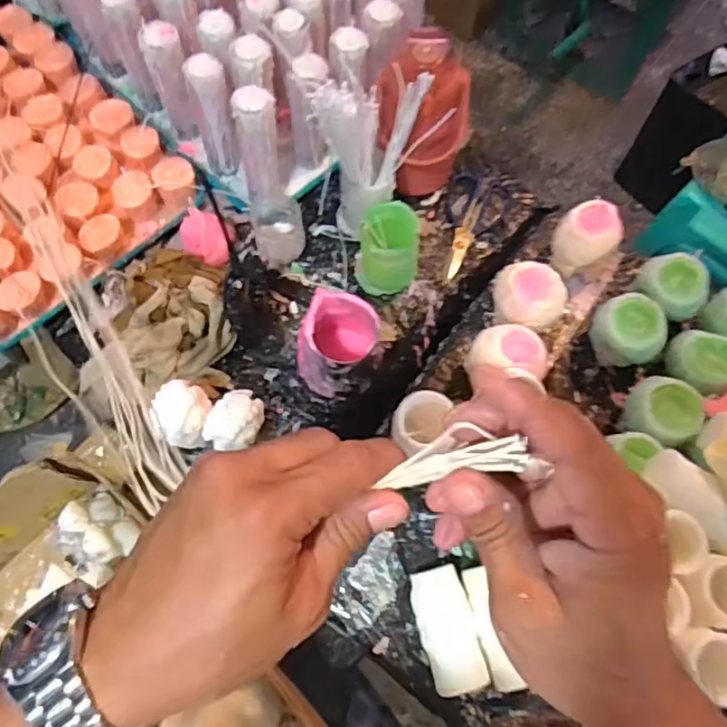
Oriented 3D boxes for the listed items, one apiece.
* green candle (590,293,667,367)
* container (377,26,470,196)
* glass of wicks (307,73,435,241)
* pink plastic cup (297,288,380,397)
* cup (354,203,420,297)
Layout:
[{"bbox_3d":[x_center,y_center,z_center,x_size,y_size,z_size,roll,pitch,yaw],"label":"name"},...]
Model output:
[{"bbox_3d":[0.312,-0.038,0.734,0.083,0.078,0.070,40,74,14],"label":"green candle"},{"bbox_3d":[0.074,-0.290,0.762,0.110,0.207,0.087,-39,74,-13],"label":"container"},{"bbox_3d":[0.010,-0.244,0.730,0.080,0.231,0.123,35,73,12],"label":"glass of wicks"},{"bbox_3d":[-0.031,-0.019,0.707,0.095,0.112,0.098,3,69,1],"label":"pink plastic cup"},{"bbox_3d":[0.029,-0.131,0.756,0.075,0.095,0.086,4,69,1],"label":"cup"}]

